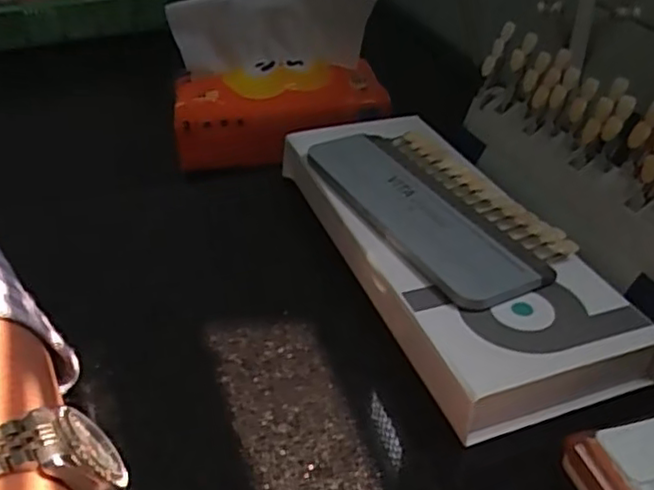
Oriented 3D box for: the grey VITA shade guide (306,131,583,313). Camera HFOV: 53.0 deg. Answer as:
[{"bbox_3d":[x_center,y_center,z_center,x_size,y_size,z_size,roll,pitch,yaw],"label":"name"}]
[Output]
[{"bbox_3d":[0.049,-0.020,0.322,0.066,0.009,0.147,-19,40,-24],"label":"grey VITA shade guide"}]

